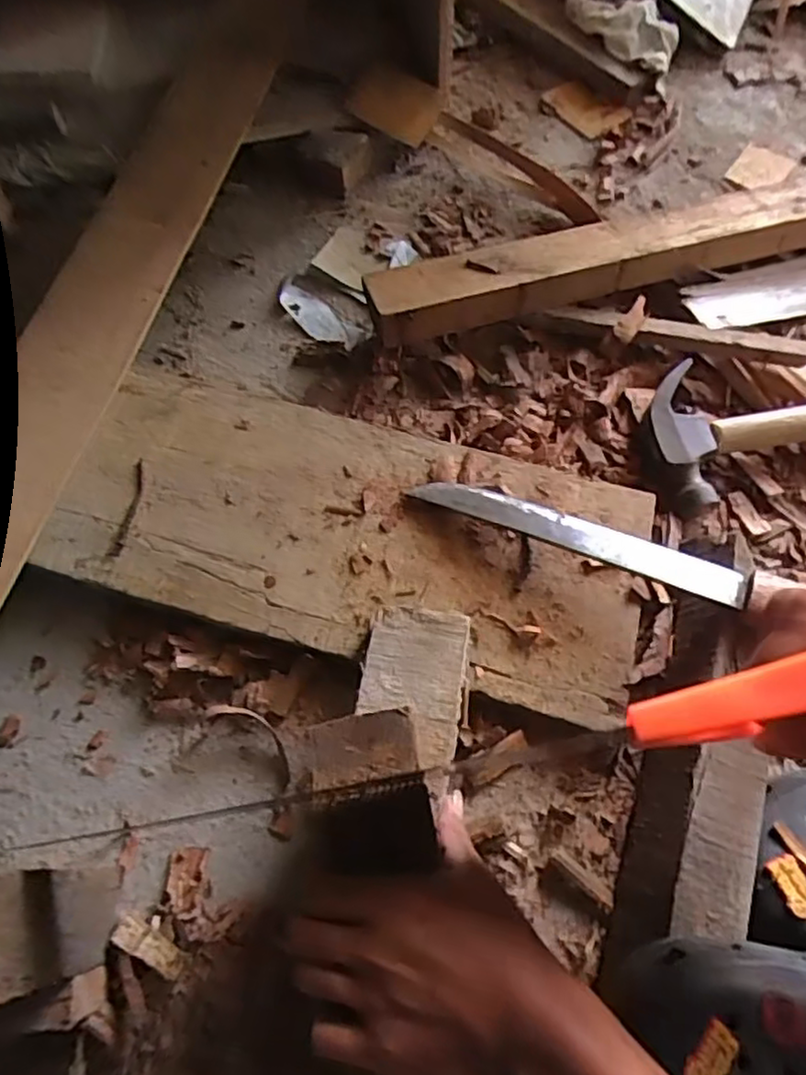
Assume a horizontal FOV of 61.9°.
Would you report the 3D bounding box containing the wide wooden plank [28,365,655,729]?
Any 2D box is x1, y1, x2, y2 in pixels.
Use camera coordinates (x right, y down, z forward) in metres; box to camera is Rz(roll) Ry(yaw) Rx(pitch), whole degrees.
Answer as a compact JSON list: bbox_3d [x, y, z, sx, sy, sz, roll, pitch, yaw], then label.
[{"bbox_3d":[-0.040,-0.002,0.524,0.442,0.044,0.192,16,66,9],"label":"wide wooden plank"}]

